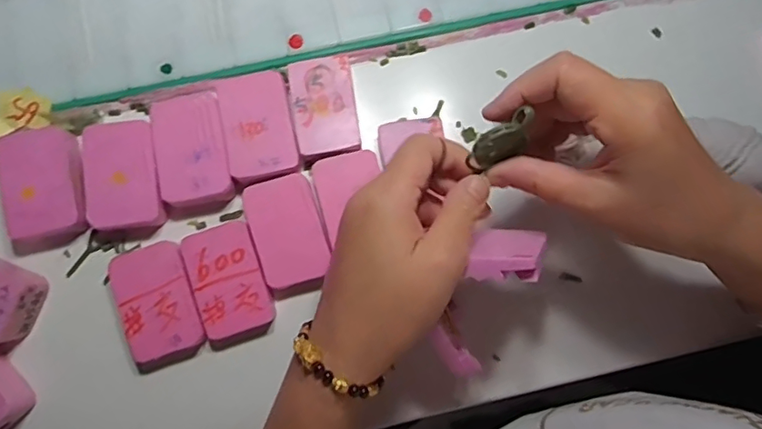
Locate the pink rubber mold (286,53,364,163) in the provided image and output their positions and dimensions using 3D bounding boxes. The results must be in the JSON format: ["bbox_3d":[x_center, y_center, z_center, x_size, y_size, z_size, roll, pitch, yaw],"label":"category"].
[{"bbox_3d":[-0.039,-0.076,0.378,0.043,0.008,0.066,-11,79,-3],"label":"pink rubber mold"}]

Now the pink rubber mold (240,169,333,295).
[{"bbox_3d":[-0.062,0.014,0.373,0.047,0.021,0.075,-20,80,-5],"label":"pink rubber mold"}]

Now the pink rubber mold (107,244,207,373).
[{"bbox_3d":[-0.147,0.060,0.362,0.051,0.021,0.077,-20,80,-5],"label":"pink rubber mold"}]

